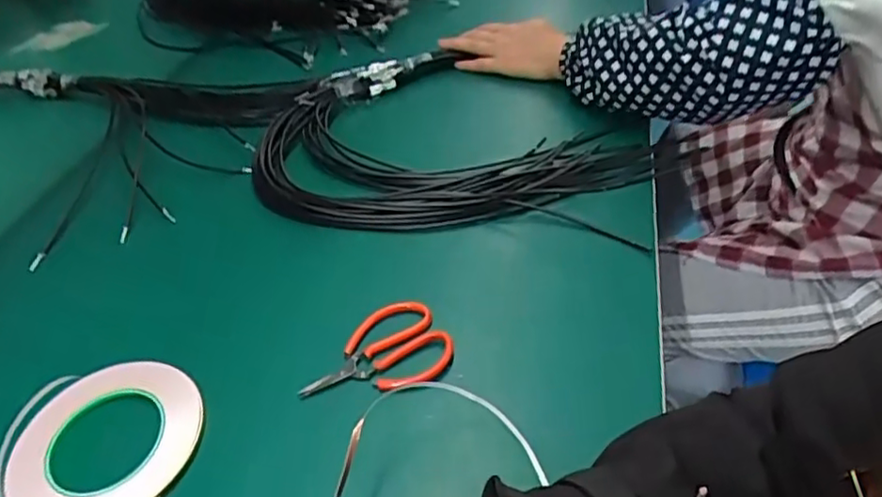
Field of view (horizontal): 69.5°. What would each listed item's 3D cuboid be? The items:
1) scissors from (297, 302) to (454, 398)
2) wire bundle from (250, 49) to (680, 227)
[{"bbox_3d":[-0.050,0.082,0.475,0.111,0.014,0.074,-23,44,-16],"label":"scissors"},{"bbox_3d":[0.007,-0.130,0.687,0.413,0.044,0.306,-12,42,-4],"label":"wire bundle"}]

